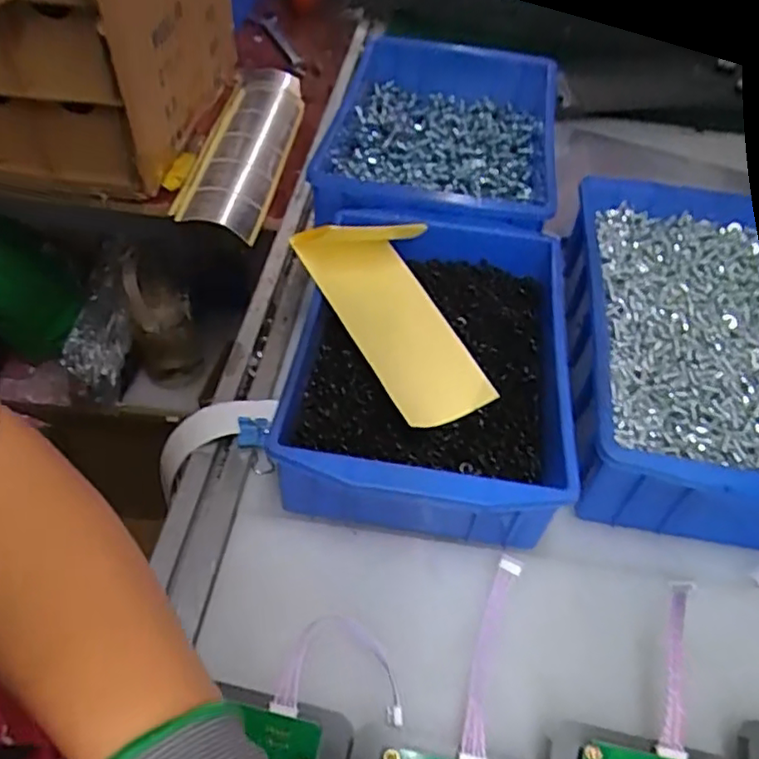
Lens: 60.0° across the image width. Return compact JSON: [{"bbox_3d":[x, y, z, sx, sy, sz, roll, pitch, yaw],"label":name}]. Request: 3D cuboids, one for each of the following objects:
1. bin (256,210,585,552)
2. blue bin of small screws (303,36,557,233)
[{"bbox_3d":[0.034,-0.013,0.448,0.176,0.073,0.243,9,49,5],"label":"bin"},{"bbox_3d":[0.055,-0.213,0.600,0.193,0.060,0.258,9,49,5],"label":"blue bin of small screws"}]

